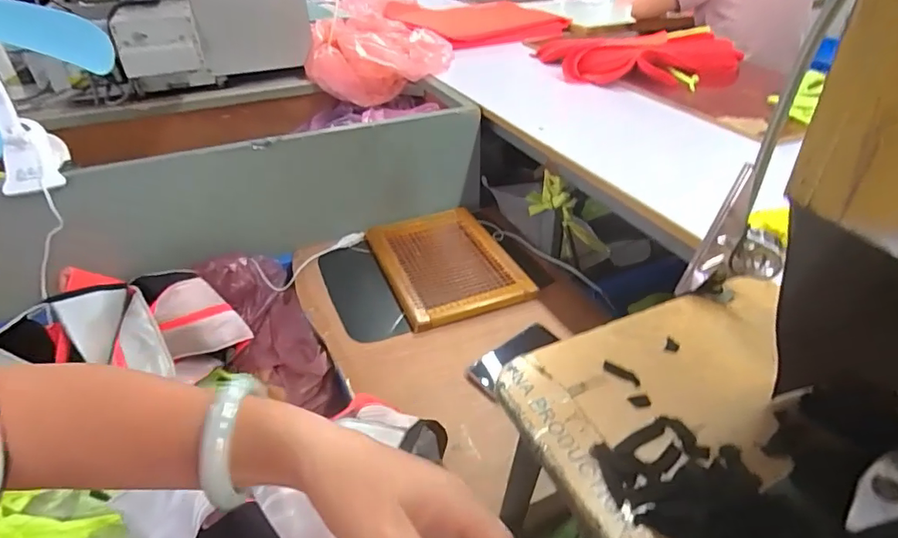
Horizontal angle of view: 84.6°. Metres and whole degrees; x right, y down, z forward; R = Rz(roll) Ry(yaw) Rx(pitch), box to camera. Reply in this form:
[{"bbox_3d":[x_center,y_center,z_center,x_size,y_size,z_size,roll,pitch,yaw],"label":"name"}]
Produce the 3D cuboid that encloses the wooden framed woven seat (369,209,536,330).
[{"bbox_3d":[-0.007,-0.017,0.989,0.247,0.033,0.317,-15,38,-17],"label":"wooden framed woven seat"}]

